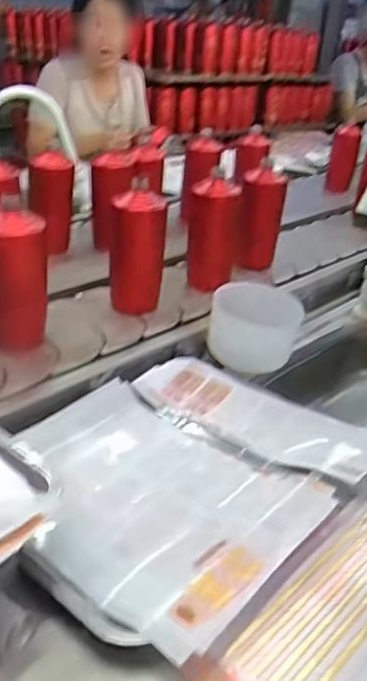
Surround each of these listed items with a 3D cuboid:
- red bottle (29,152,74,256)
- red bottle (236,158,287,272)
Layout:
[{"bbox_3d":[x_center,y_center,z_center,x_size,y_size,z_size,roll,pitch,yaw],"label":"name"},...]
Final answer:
[{"bbox_3d":[-0.240,-0.247,1.023,0.073,0.168,0.061,-1,31,-9],"label":"red bottle"},{"bbox_3d":[0.140,-0.215,1.040,0.082,0.200,0.071,9,31,8],"label":"red bottle"}]

